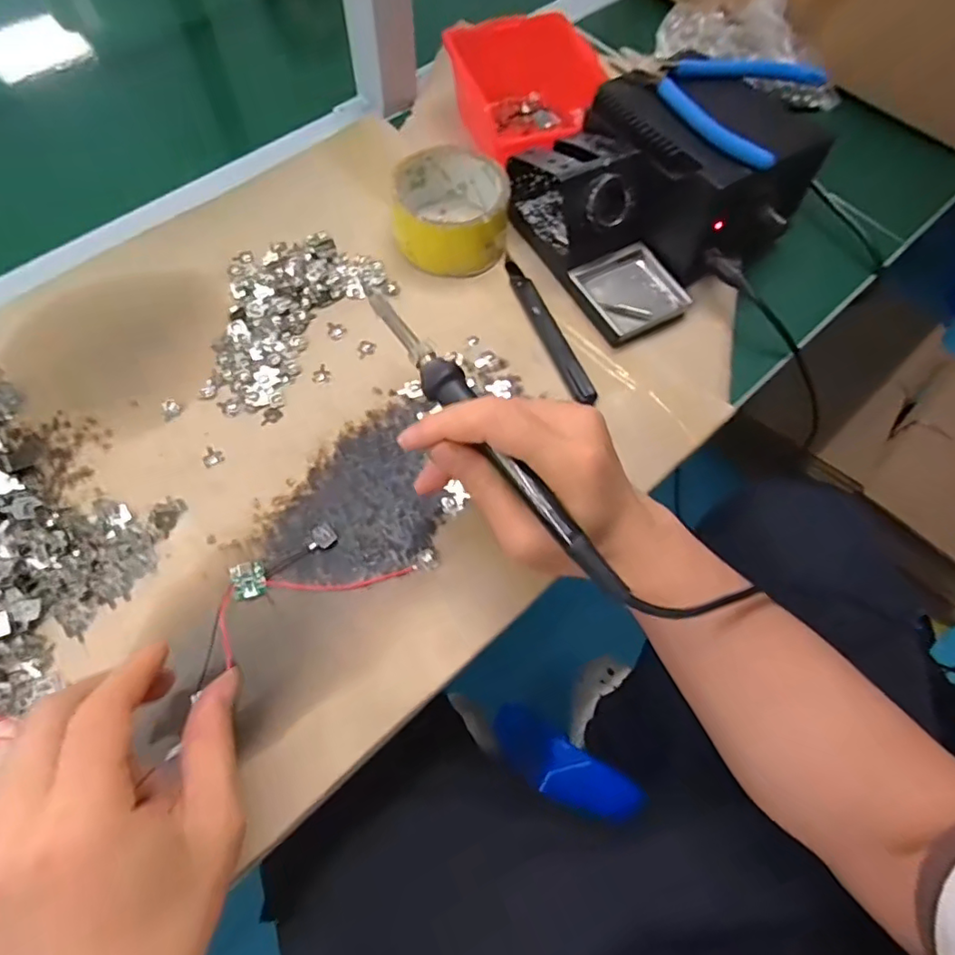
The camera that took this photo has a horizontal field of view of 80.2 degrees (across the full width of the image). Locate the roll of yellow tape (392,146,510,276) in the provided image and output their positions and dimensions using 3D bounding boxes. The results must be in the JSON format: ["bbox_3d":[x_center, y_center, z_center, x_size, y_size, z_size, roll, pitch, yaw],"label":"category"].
[{"bbox_3d":[-0.020,-0.202,0.431,0.084,0.045,0.086,-1,66,-3],"label":"roll of yellow tape"}]

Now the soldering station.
[{"bbox_3d":[0.141,-0.216,0.422,0.186,0.088,0.162,-26,69,-13],"label":"soldering station"}]

